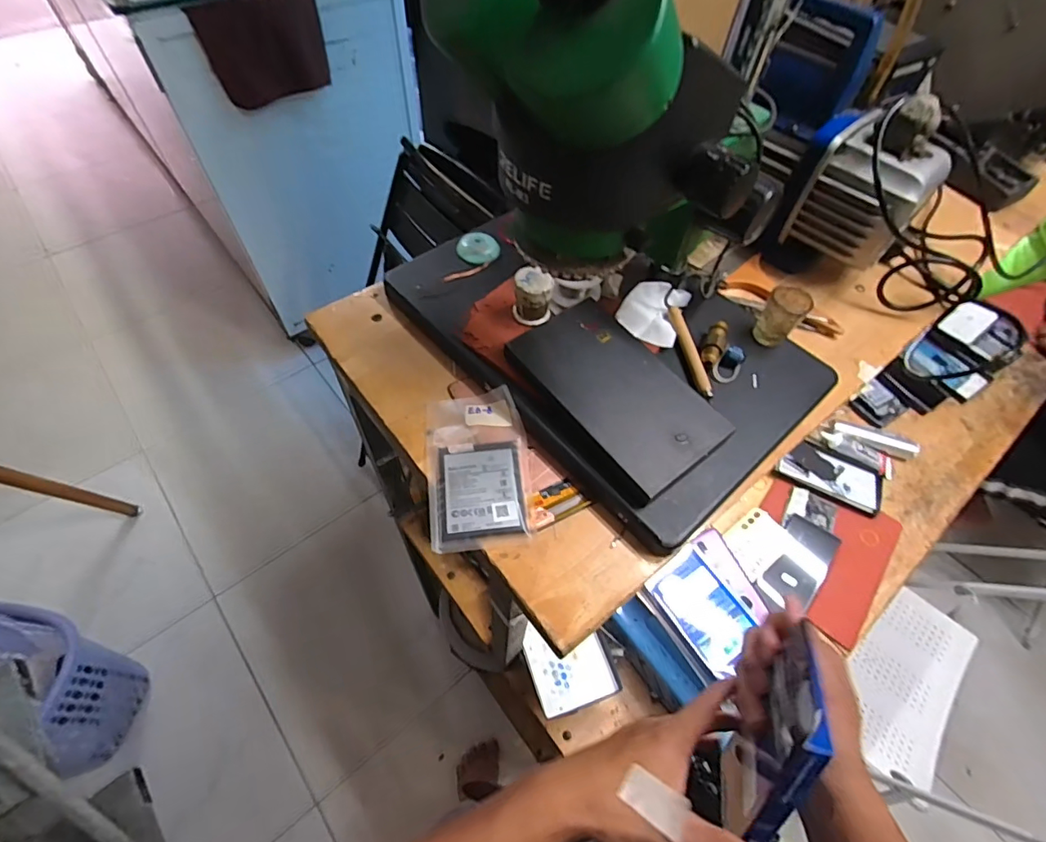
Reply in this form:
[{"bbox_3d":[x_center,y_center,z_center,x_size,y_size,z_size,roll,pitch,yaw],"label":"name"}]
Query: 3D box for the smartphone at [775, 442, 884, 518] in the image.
[{"bbox_3d":[0.542,0.095,0.872,0.165,0.010,0.102,28,59,15],"label":"smartphone"}]

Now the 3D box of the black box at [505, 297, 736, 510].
[{"bbox_3d":[0.079,-0.025,0.420,0.111,0.022,0.175,-32,64,-23],"label":"black box"}]

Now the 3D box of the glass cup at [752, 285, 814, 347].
[{"bbox_3d":[0.245,-0.100,0.472,0.035,0.041,0.043,37,61,19],"label":"glass cup"}]

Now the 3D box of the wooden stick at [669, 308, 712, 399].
[{"bbox_3d":[0.154,-0.066,0.457,0.011,0.008,0.105,-5,57,-7],"label":"wooden stick"}]

